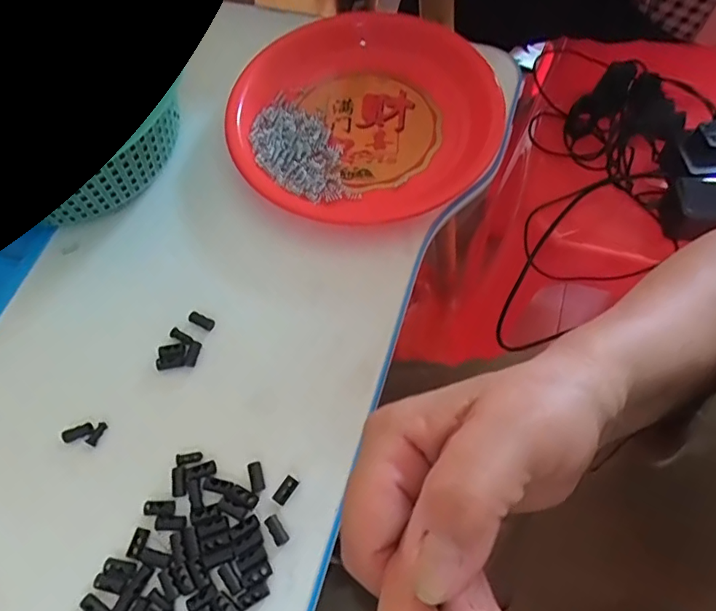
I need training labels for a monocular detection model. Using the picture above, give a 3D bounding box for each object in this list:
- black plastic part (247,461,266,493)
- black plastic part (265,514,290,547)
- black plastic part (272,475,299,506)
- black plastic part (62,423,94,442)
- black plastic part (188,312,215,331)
[{"bbox_3d":[-0.066,0.111,0.350,0.009,0.004,0.019,-18,64,-5],"label":"black plastic part"},{"bbox_3d":[-0.051,0.140,0.335,0.009,0.004,0.018,-31,66,-11],"label":"black plastic part"},{"bbox_3d":[-0.047,0.118,0.345,0.010,0.004,0.018,30,69,17],"label":"black plastic part"},{"bbox_3d":[-0.189,0.085,0.363,0.019,0.004,0.008,-24,65,-8],"label":"black plastic part"},{"bbox_3d":[-0.114,0.011,0.392,0.020,0.004,0.009,23,68,15],"label":"black plastic part"}]

